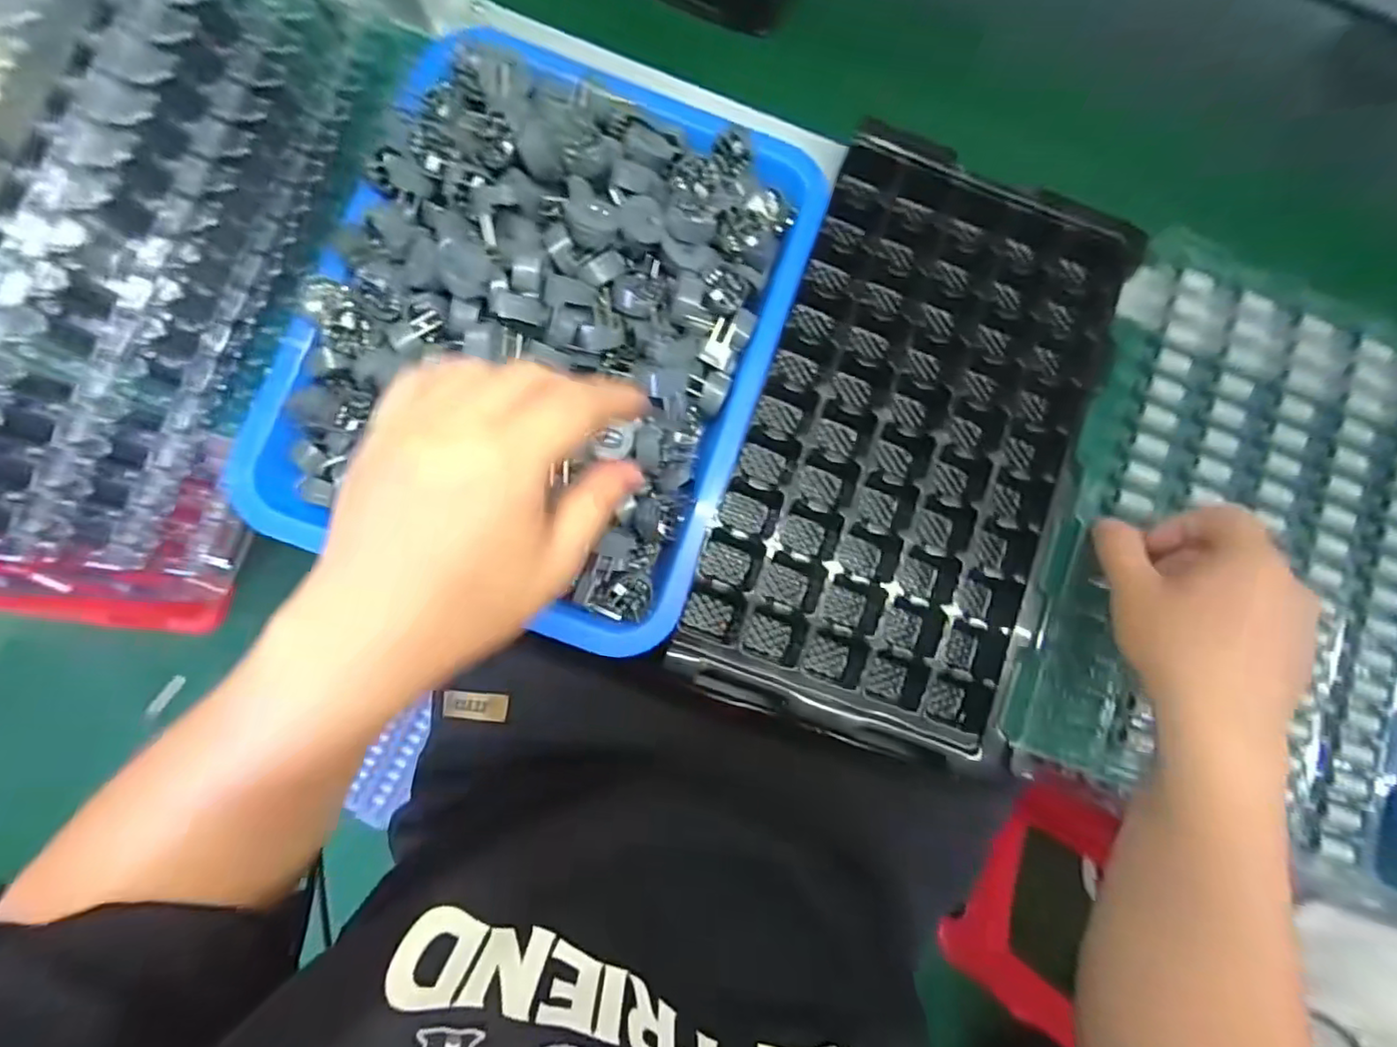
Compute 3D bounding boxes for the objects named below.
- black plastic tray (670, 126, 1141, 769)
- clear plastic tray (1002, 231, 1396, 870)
[{"bbox_3d":[0.132,-0.050,0.385,0.194,0.036,0.360,21,80,-1],"label":"black plastic tray"},{"bbox_3d":[0.352,0.009,0.387,0.256,0.030,0.355,23,80,0],"label":"clear plastic tray"}]

